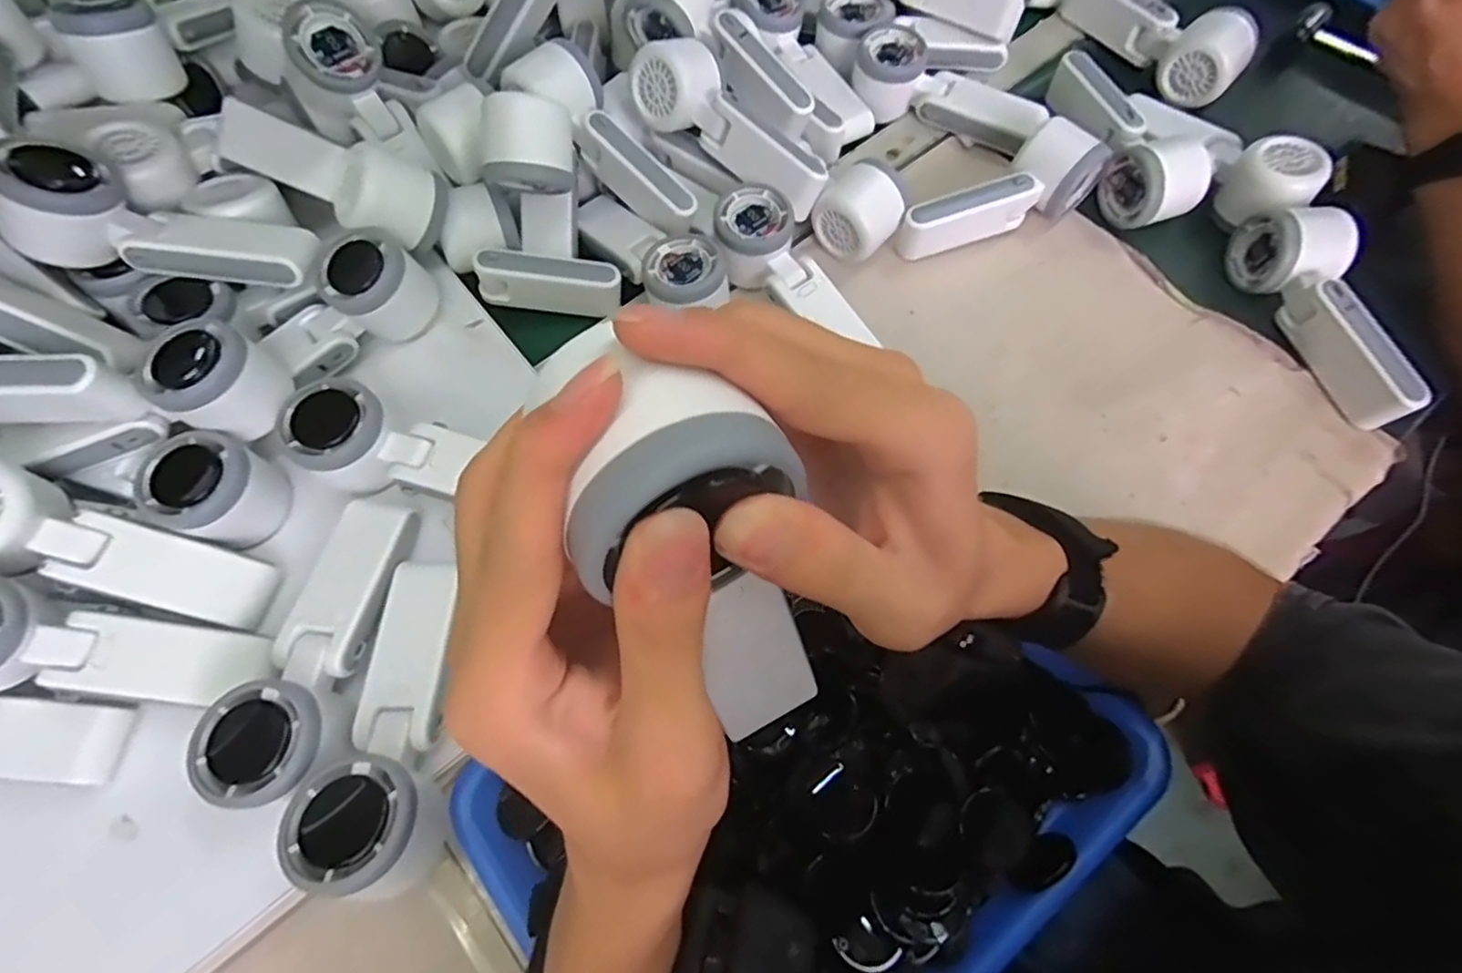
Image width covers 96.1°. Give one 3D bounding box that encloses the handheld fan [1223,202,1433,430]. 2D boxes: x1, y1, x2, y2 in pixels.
[{"bbox_3d":[0.417,-0.122,0.466,0.054,0.053,0.167,-6,69,-2],"label":"handheld fan"}]

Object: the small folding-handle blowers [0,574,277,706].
[{"bbox_3d":[-0.340,0.088,0.351,0.167,0.061,0.059,15,67,-21],"label":"small folding-handle blowers"}]

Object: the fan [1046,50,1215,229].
[{"bbox_3d":[0.313,-0.284,0.532,0.059,0.051,0.164,-17,70,-6],"label":"fan"}]

